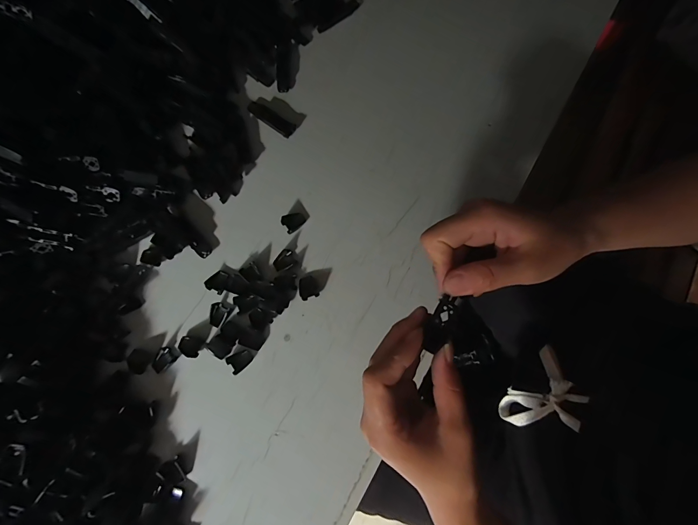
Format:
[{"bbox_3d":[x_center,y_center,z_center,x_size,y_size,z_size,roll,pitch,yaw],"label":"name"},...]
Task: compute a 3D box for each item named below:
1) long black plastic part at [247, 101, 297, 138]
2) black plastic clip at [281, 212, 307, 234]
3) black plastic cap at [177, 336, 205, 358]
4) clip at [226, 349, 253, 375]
[{"bbox_3d":[-0.091,-0.168,0.398,0.064,0.009,0.015,33,79,9],"label":"long black plastic part"},{"bbox_3d":[-0.060,-0.045,0.370,0.024,0.009,0.019,-38,78,-8],"label":"black plastic clip"},{"bbox_3d":[-0.159,0.083,0.341,0.022,0.007,0.018,13,77,4],"label":"black plastic cap"},{"bbox_3d":[-0.107,0.096,0.338,0.023,0.006,0.018,-36,78,-7],"label":"clip"}]

